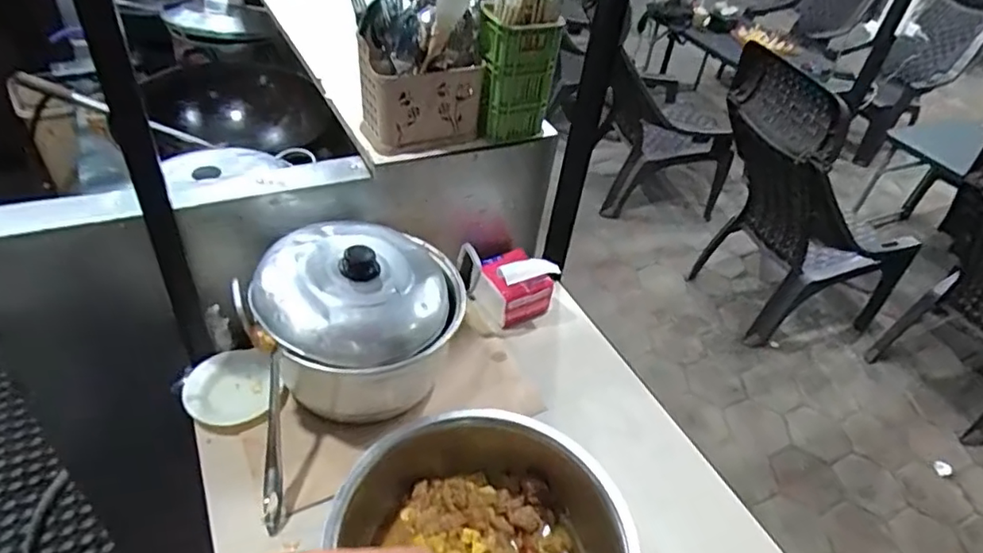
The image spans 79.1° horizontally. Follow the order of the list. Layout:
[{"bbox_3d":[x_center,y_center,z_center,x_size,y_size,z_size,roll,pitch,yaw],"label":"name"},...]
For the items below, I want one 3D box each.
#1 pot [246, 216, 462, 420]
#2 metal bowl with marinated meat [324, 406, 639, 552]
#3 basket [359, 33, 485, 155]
[{"bbox_3d":[-0.162,0.059,0.764,0.236,0.176,0.207,0,41,-9],"label":"pot"},{"bbox_3d":[-0.005,0.292,0.607,0.276,0.109,0.292,4,40,-4],"label":"metal bowl with marinated meat"},{"bbox_3d":[-0.102,-0.252,0.830,0.157,0.119,0.092,-14,45,-23],"label":"basket"}]

